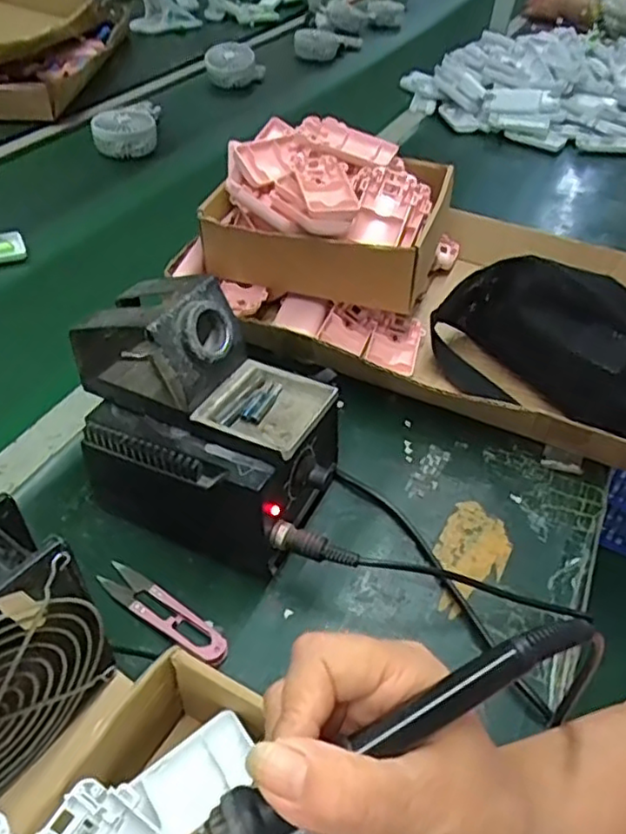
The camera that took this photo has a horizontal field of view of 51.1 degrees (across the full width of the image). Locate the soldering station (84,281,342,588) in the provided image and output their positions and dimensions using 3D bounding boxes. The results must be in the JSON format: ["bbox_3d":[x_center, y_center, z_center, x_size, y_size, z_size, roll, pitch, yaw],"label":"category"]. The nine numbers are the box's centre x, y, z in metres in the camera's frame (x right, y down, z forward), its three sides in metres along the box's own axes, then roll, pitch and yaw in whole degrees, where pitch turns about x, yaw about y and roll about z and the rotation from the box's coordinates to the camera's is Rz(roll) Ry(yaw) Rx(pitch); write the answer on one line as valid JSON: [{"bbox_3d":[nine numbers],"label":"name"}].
[{"bbox_3d":[-0.073,0.004,0.437,0.170,0.152,0.099,23,46,17],"label":"soldering station"}]

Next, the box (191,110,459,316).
[{"bbox_3d":[0.020,-0.208,0.648,0.212,0.108,0.199,13,44,7],"label":"box"}]

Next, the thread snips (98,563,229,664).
[{"bbox_3d":[-0.095,0.123,0.419,0.103,0.013,0.023,28,48,22],"label":"thread snips"}]

